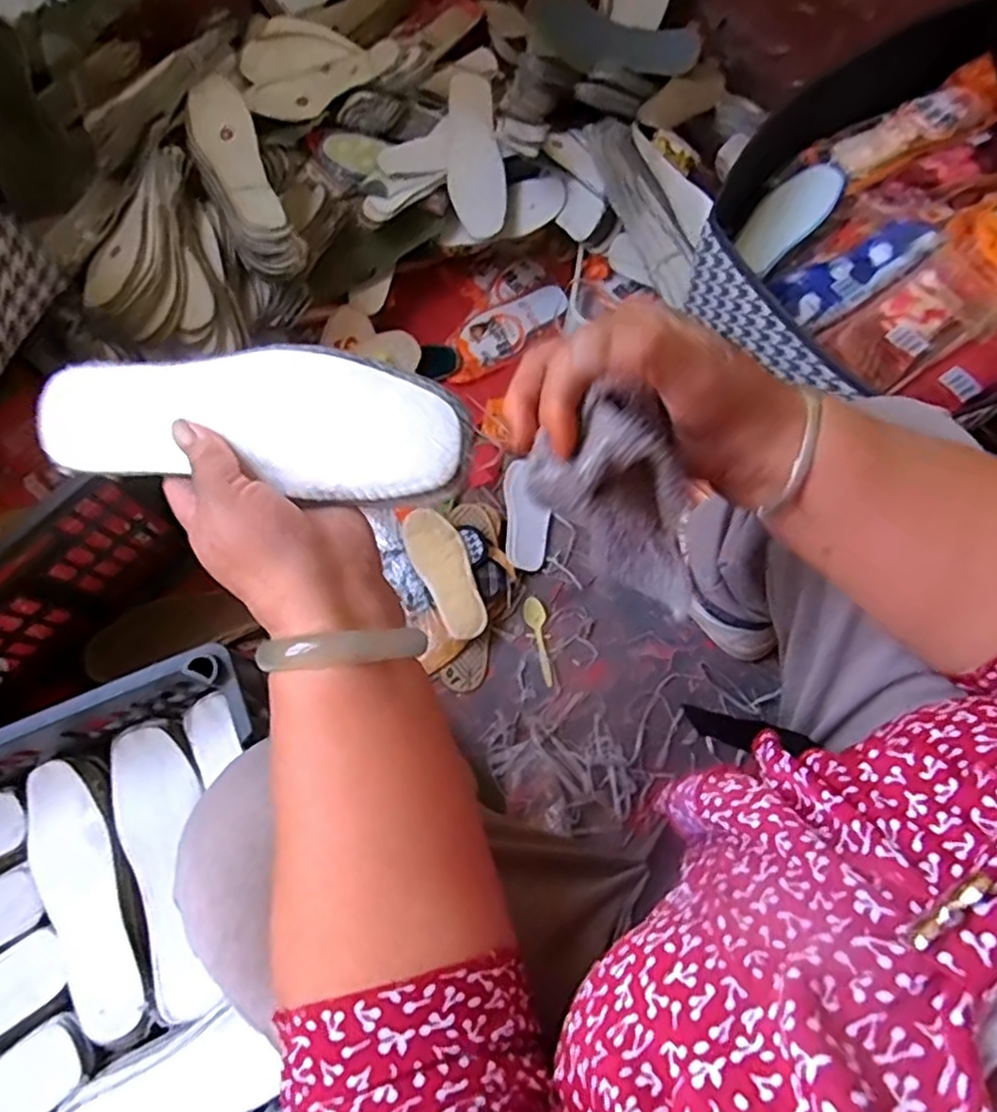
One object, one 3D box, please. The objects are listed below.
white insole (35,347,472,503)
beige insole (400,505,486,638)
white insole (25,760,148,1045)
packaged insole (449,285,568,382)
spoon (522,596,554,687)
[{"bbox_3d":[-0.125,-0.067,0.331,0.218,0.009,0.065,7,102,8],"label":"white insole"},{"bbox_3d":[-0.060,0.018,0.802,0.062,0.018,0.159,-28,76,-9],"label":"beige insole"},{"bbox_3d":[-0.352,0.286,0.573,0.069,0.018,0.221,-24,75,-8],"label":"white insole"},{"bbox_3d":[0.012,-0.318,0.950,0.194,0.027,0.071,-35,77,-11],"label":"packaged insole"},{"bbox_3d":[0.053,0.101,0.812,0.025,0.012,0.104,-16,74,-6],"label":"spoon"}]

